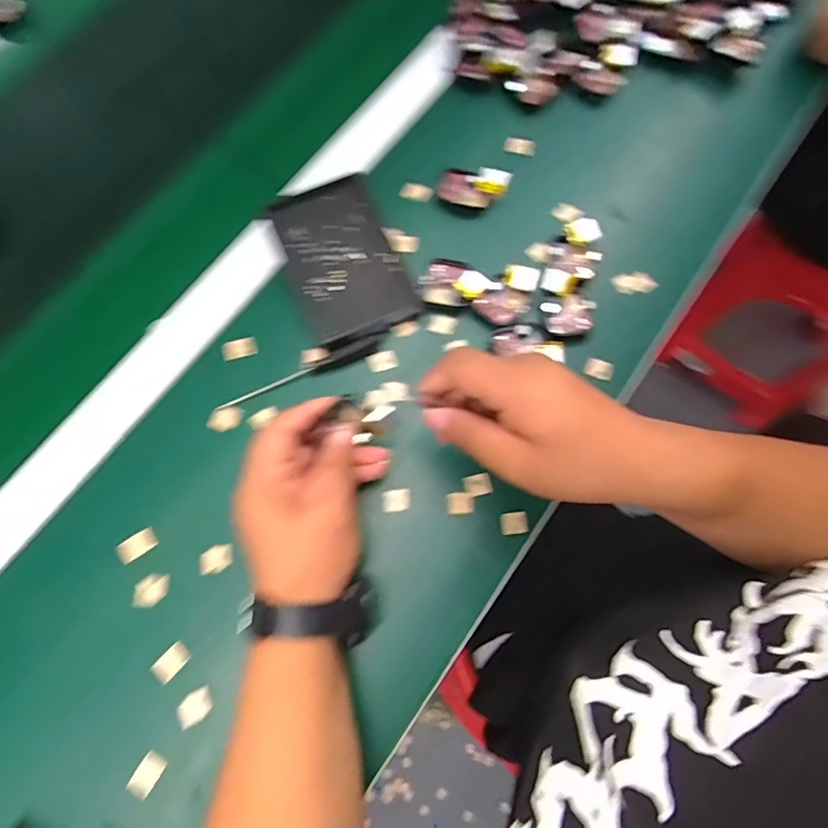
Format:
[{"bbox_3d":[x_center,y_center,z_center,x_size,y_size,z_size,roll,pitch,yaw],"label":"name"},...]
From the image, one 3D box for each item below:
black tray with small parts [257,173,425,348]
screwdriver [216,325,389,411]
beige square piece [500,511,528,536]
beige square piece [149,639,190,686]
[{"bbox_3d":[-0.059,-0.127,0.417,0.089,0.021,0.133,-22,75,-6],"label":"black tray with small parts"},{"bbox_3d":[-0.087,-0.040,0.400,0.141,0.016,0.021,-22,75,-6],"label":"screwdriver"},{"bbox_3d":[0.075,0.081,0.378,0.020,0.004,0.016,-10,86,11],"label":"beige square piece"},{"bbox_3d":[-0.167,0.171,0.349,0.015,0.010,0.024,35,77,9],"label":"beige square piece"}]

